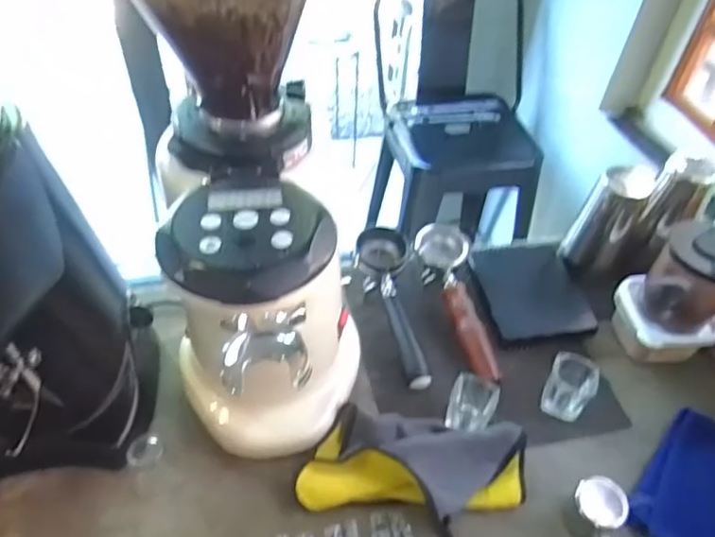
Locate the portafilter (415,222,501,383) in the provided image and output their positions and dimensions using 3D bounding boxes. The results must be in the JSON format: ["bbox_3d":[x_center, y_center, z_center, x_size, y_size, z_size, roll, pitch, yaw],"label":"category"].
[{"bbox_3d":[0.131,0.043,0.723,0.062,0.056,0.226,-8,61,-12],"label":"portafilter"}]

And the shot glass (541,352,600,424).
[{"bbox_3d":[0.247,0.138,0.646,0.052,0.064,0.052,2,47,-2],"label":"shot glass"}]

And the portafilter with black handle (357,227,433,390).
[{"bbox_3d":[0.046,0.055,0.712,0.061,0.066,0.210,-7,65,-10],"label":"portafilter with black handle"}]

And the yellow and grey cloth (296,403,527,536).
[{"bbox_3d":[0.062,0.216,0.576,0.228,0.043,0.132,8,47,3],"label":"yellow and grey cloth"}]

